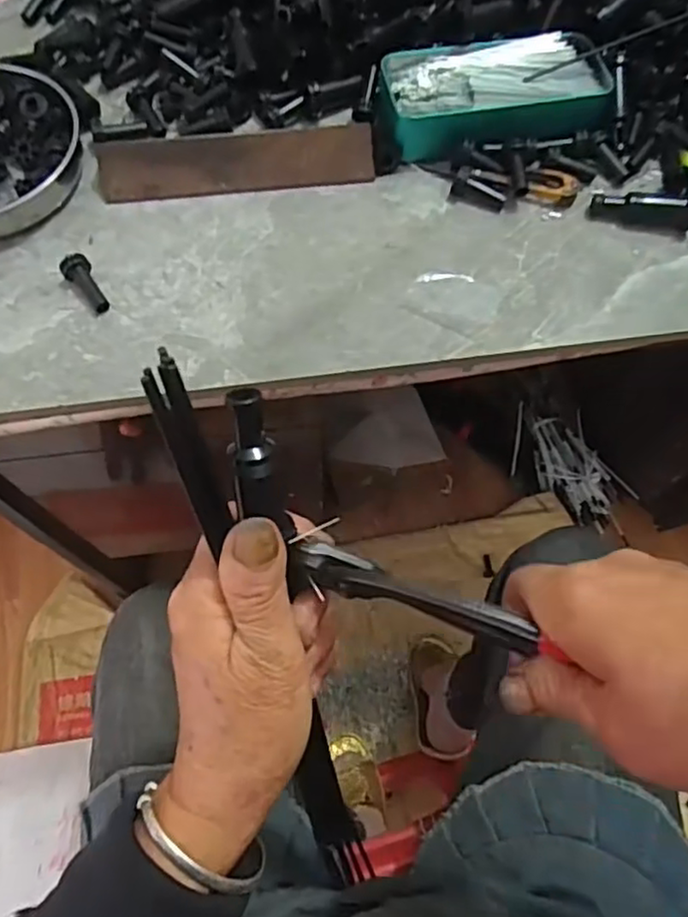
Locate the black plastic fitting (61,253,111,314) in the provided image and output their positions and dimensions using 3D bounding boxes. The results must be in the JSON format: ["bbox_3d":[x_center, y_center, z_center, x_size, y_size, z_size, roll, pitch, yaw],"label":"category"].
[{"bbox_3d":[-0.158,-0.107,0.407,0.017,0.016,0.038,-30,70,-13],"label":"black plastic fitting"}]

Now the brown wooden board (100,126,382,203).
[{"bbox_3d":[-0.071,-0.197,0.443,0.180,0.016,0.036,-8,107,-6],"label":"brown wooden board"}]

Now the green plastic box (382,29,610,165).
[{"bbox_3d":[0.103,-0.252,0.456,0.153,0.031,0.078,-10,67,-5],"label":"green plastic box"}]

